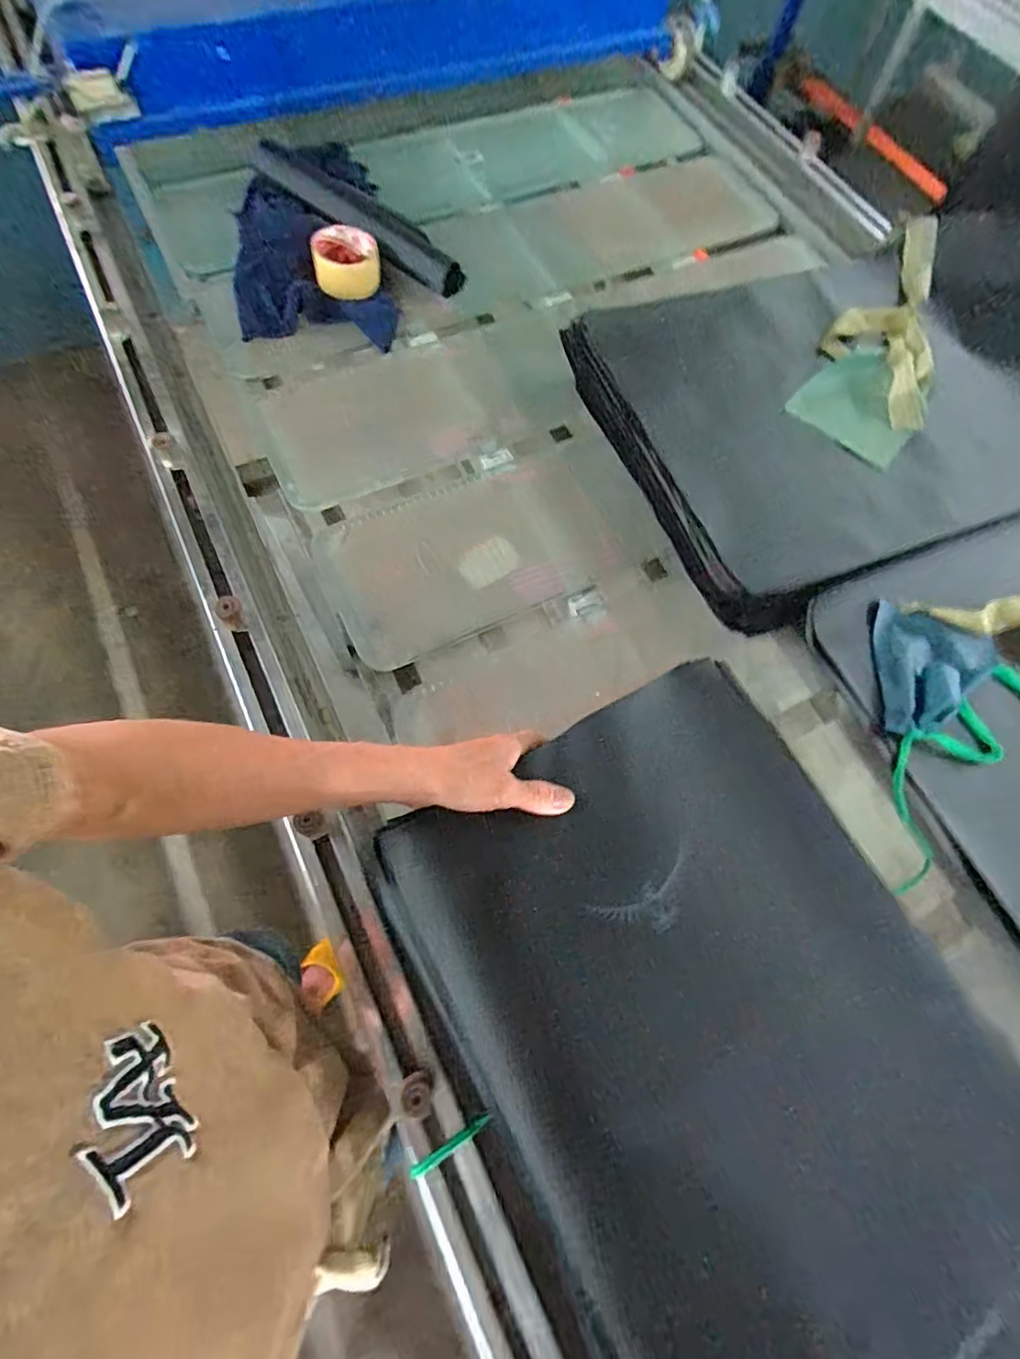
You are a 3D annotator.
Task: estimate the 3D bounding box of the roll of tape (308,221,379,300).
[{"bbox_3d":[-0.219,-0.562,0.806,0.085,0.059,0.085,-3,68,-6],"label":"roll of tape"}]

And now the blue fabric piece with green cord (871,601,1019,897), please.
[{"bbox_3d":[0.464,0.064,0.590,0.179,0.022,0.283,11,67,0],"label":"blue fabric piece with green cord"}]

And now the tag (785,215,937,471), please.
[{"bbox_3d":[0.487,-0.444,0.746,0.138,0.024,0.405,30,68,8],"label":"tag"}]

